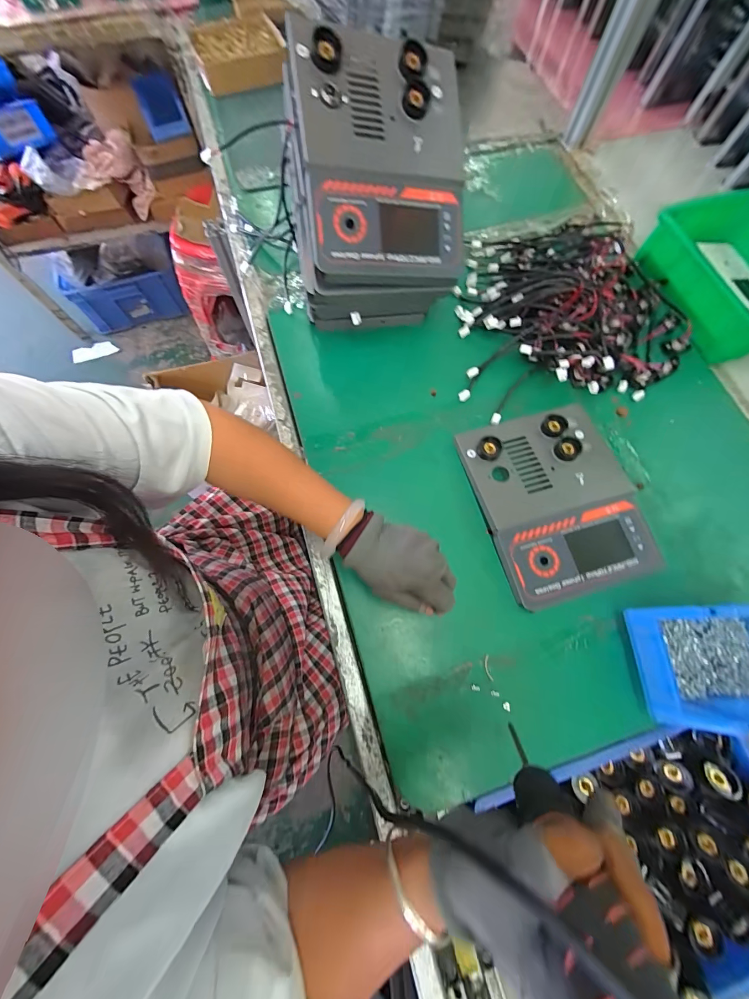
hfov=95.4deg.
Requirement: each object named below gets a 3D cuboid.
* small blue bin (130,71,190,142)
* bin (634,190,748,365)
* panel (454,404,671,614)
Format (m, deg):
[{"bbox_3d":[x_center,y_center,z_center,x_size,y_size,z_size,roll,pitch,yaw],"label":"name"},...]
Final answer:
[{"bbox_3d":[-0.588,-1.086,0.941,0.107,0.090,0.122,-20,73,-6],"label":"small blue bin"},{"bbox_3d":[0.540,-0.334,0.508,0.199,0.070,0.245,-21,73,-6],"label":"bin"},{"bbox_3d":[0.225,-0.001,0.419,0.185,0.027,0.226,-16,72,-6],"label":"panel"}]

